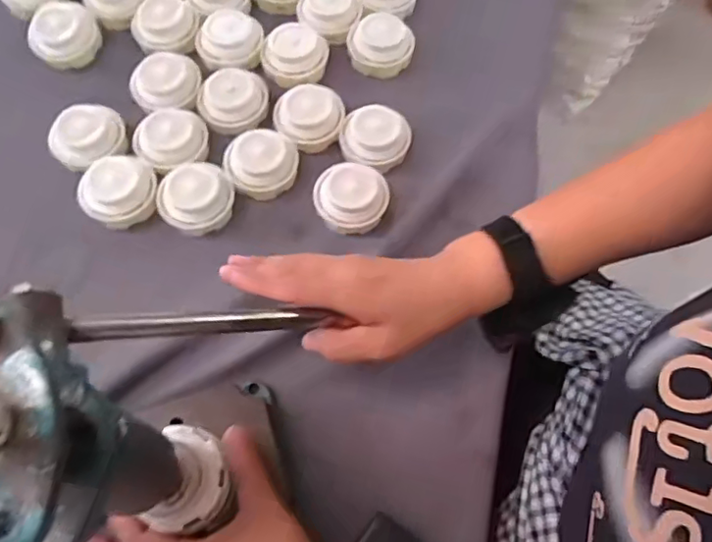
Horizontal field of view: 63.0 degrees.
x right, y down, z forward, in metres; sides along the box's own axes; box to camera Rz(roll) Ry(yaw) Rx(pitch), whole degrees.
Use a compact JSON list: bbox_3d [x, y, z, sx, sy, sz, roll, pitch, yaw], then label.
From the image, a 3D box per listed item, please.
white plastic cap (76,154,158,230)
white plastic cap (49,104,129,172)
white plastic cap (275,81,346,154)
[{"bbox_3d":[-0.199,-0.068,0.489,0.063,0.029,0.051,-30,71,-15],"label":"white plastic cap"},{"bbox_3d":[-0.236,-0.118,0.513,0.058,0.027,0.056,4,76,-15],"label":"white plastic cap"},{"bbox_3d":[-0.044,-0.140,0.526,0.062,0.031,0.058,1,67,-3],"label":"white plastic cap"}]

